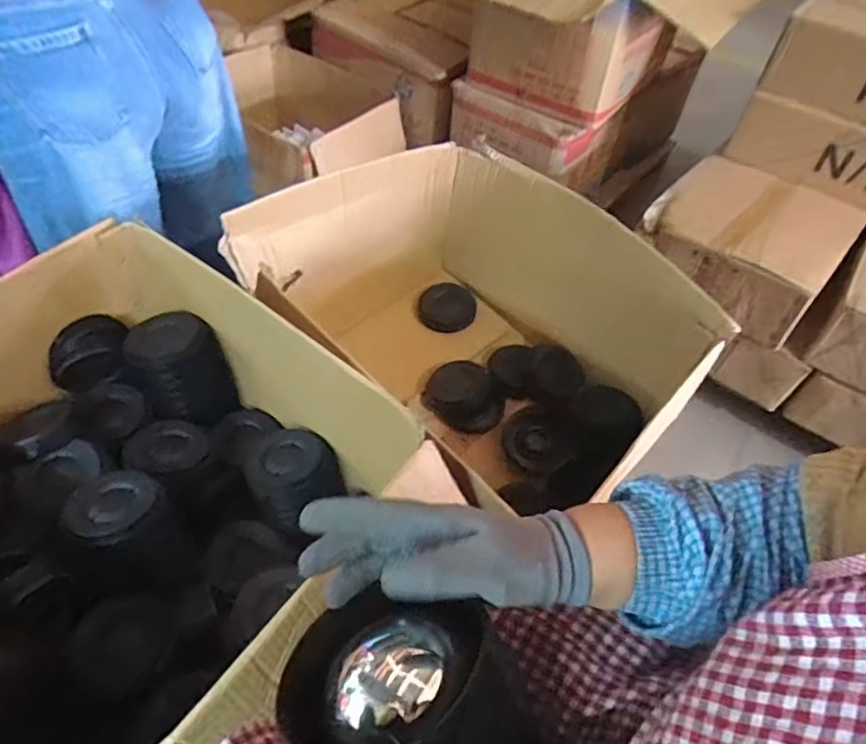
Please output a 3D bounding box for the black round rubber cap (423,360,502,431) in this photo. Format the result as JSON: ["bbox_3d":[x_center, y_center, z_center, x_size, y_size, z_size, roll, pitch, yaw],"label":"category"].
[{"bbox_3d":[0.063,0.045,1.105,0.150,0.049,0.128,25,52,14],"label":"black round rubber cap"}]

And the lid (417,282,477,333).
[{"bbox_3d":[0.028,-0.131,1.212,0.116,0.114,0.021,-24,31,14],"label":"lid"}]

